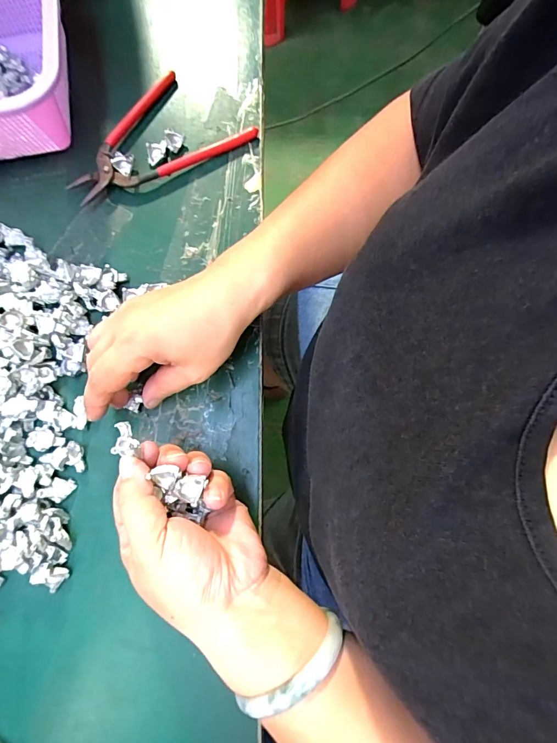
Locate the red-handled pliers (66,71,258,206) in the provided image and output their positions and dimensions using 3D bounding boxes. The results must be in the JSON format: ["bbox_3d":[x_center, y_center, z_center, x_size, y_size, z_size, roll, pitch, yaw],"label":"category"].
[{"bbox_3d":[-0.113,-0.214,0.352,0.164,0.014,0.087,-25,77,-4],"label":"red-handled pliers"}]

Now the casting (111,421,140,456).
[{"bbox_3d":[-0.087,0.039,0.224,0.015,0.009,0.018,14,77,2],"label":"casting"}]

